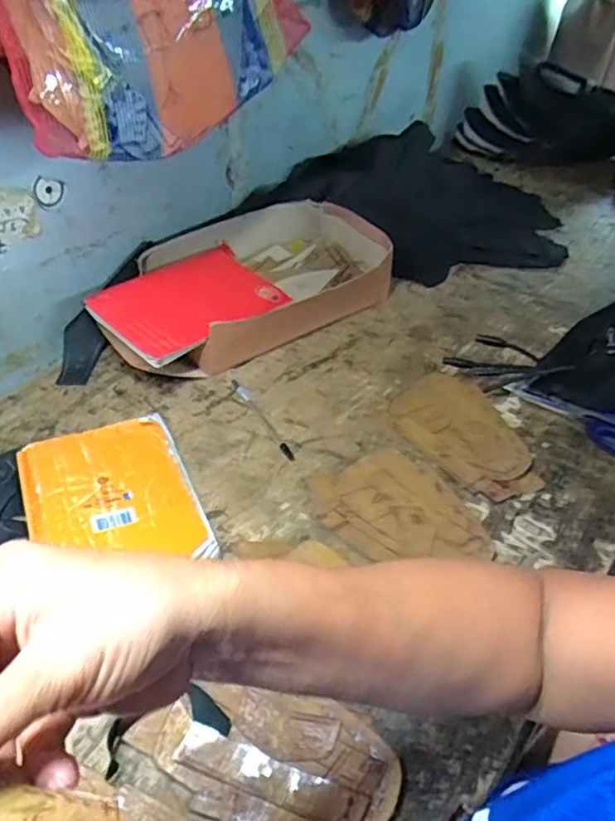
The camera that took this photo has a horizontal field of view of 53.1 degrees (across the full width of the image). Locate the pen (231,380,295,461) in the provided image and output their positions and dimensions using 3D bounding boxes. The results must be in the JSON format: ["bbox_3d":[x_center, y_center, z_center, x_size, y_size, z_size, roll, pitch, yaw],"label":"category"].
[{"bbox_3d":[-0.050,0.008,0.668,0.011,0.010,0.136,-22,45,-22],"label":"pen"}]

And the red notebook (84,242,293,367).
[{"bbox_3d":[-0.134,-0.134,0.721,0.140,0.018,0.196,32,51,32],"label":"red notebook"}]

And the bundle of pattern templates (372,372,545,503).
[{"bbox_3d":[0.165,0.021,0.644,0.106,0.014,0.175,-30,49,-29],"label":"bundle of pattern templates"}]

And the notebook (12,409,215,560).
[{"bbox_3d":[-0.183,0.079,0.576,0.145,0.019,0.178,-17,44,-18],"label":"notebook"}]

